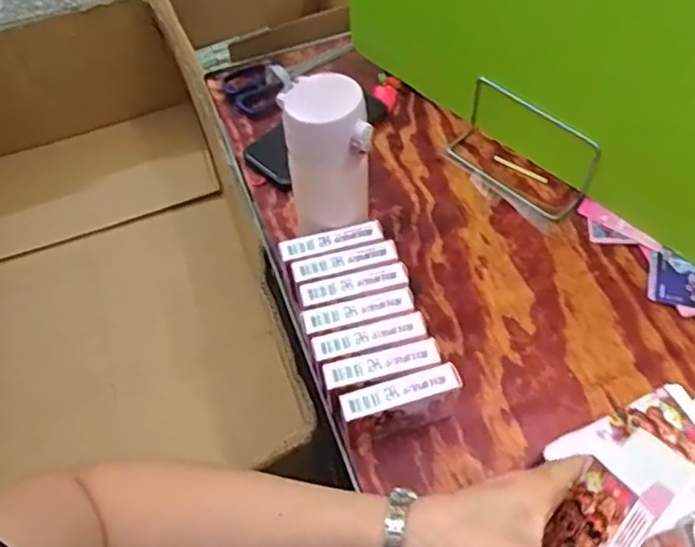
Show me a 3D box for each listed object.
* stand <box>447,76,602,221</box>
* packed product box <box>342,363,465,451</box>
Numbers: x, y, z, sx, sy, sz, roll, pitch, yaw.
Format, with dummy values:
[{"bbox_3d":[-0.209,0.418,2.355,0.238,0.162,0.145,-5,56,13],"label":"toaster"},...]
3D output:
[{"bbox_3d":[0.177,-0.132,0.660,0.062,0.079,0.154,-39,62,-22],"label":"stand"},{"bbox_3d":[0.044,0.109,0.516,0.095,0.066,0.024,-17,56,-9],"label":"packed product box"}]

